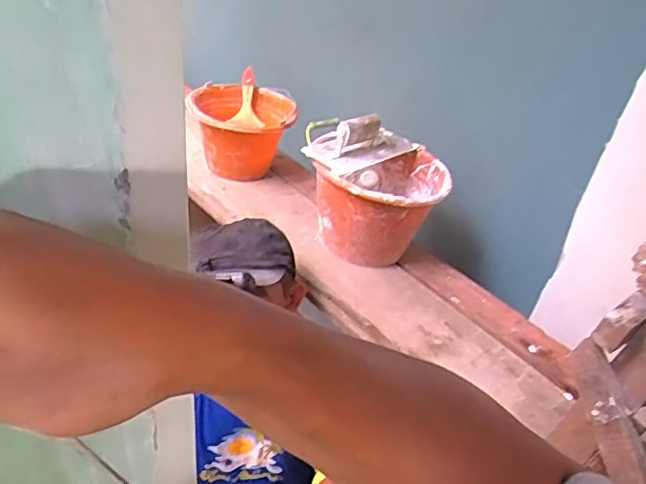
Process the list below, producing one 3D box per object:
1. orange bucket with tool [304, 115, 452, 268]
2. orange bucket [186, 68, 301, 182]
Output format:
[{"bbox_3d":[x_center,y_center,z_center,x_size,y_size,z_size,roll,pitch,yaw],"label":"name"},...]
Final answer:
[{"bbox_3d":[0.107,-0.114,1.194,0.284,0.266,0.281,1,37,-9],"label":"orange bucket with tool"},{"bbox_3d":[-0.193,-0.262,1.388,0.251,0.183,0.251,5,37,-4],"label":"orange bucket"}]

